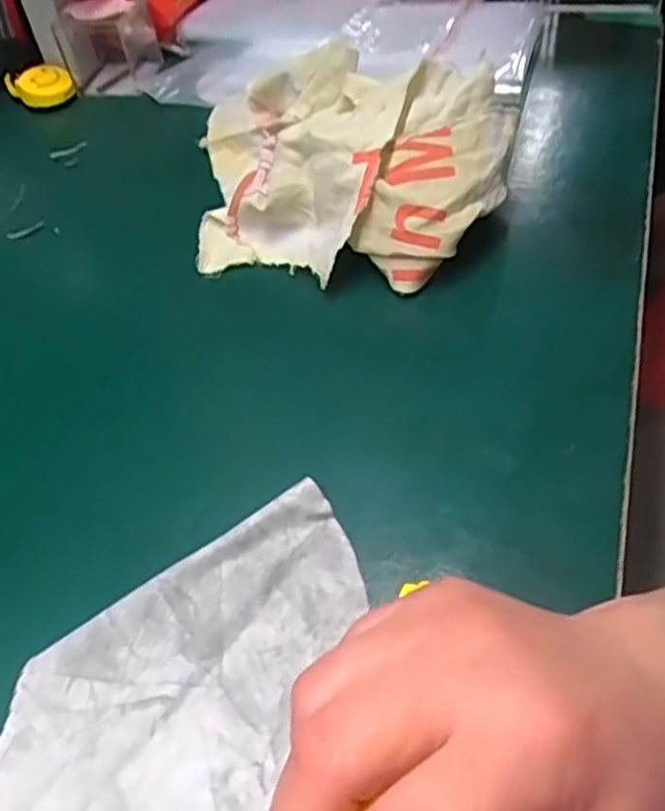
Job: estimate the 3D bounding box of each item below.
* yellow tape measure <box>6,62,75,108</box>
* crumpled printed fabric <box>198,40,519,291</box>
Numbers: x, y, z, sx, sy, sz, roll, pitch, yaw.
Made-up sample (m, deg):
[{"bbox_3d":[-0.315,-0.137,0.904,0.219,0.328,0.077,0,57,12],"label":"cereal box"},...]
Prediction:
[{"bbox_3d":[-0.228,-0.250,0.563,0.042,0.023,0.046,-31,53,-20],"label":"yellow tape measure"},{"bbox_3d":[0.008,-0.146,0.407,0.179,0.066,0.178,-4,48,4],"label":"crumpled printed fabric"}]

